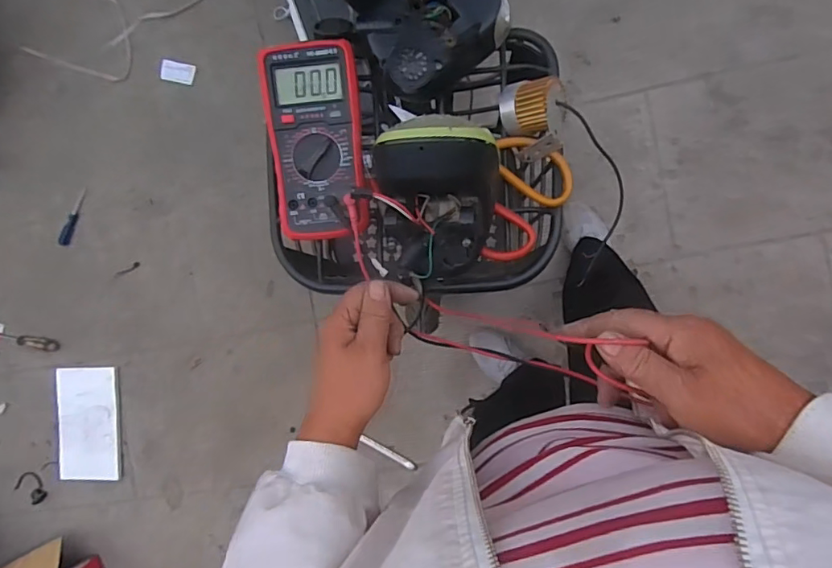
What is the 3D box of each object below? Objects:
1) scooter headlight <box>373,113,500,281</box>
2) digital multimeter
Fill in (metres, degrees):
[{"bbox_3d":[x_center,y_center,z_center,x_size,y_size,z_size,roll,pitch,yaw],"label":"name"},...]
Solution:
[{"bbox_3d":[0.021,-0.075,0.458,0.106,0.088,0.136,-5,91,9],"label":"scooter headlight"},{"bbox_3d":[-0.096,-0.136,0.497,0.087,0.029,0.181,-6,90,9],"label":"digital multimeter"}]

